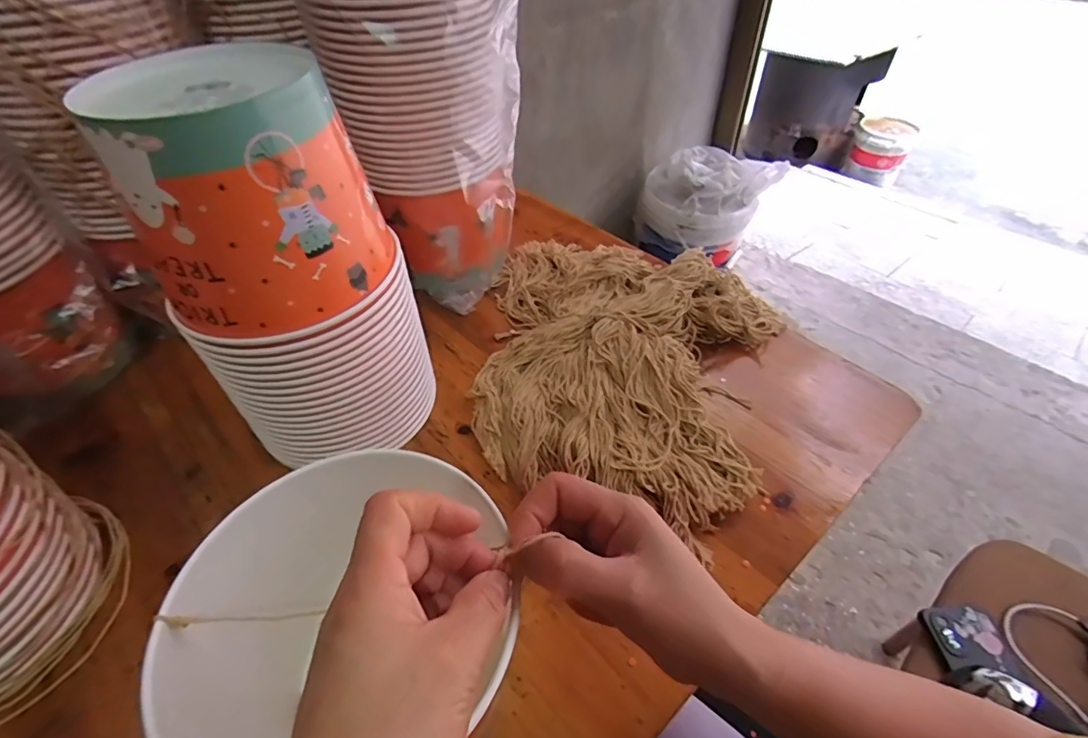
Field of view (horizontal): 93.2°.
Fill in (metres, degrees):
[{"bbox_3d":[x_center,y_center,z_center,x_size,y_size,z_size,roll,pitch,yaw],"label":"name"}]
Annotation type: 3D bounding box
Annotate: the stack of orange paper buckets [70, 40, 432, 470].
[{"bbox_3d":[-0.185,-0.062,0.395,0.152,0.286,0.140,-22,49,-19],"label":"stack of orange paper buckets"}]

